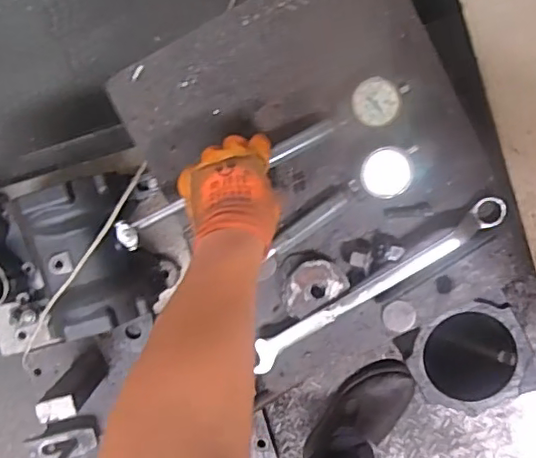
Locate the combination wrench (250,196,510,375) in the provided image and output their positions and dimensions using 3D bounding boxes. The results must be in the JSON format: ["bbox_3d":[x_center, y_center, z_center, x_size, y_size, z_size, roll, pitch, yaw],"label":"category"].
[{"bbox_3d":[0.125,0.062,0.661,0.330,0.023,0.037,-32,93,6],"label":"combination wrench"}]

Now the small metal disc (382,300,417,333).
[{"bbox_3d":[0.153,0.102,0.677,0.040,0.008,0.036,39,96,-1],"label":"small metal disc"}]

